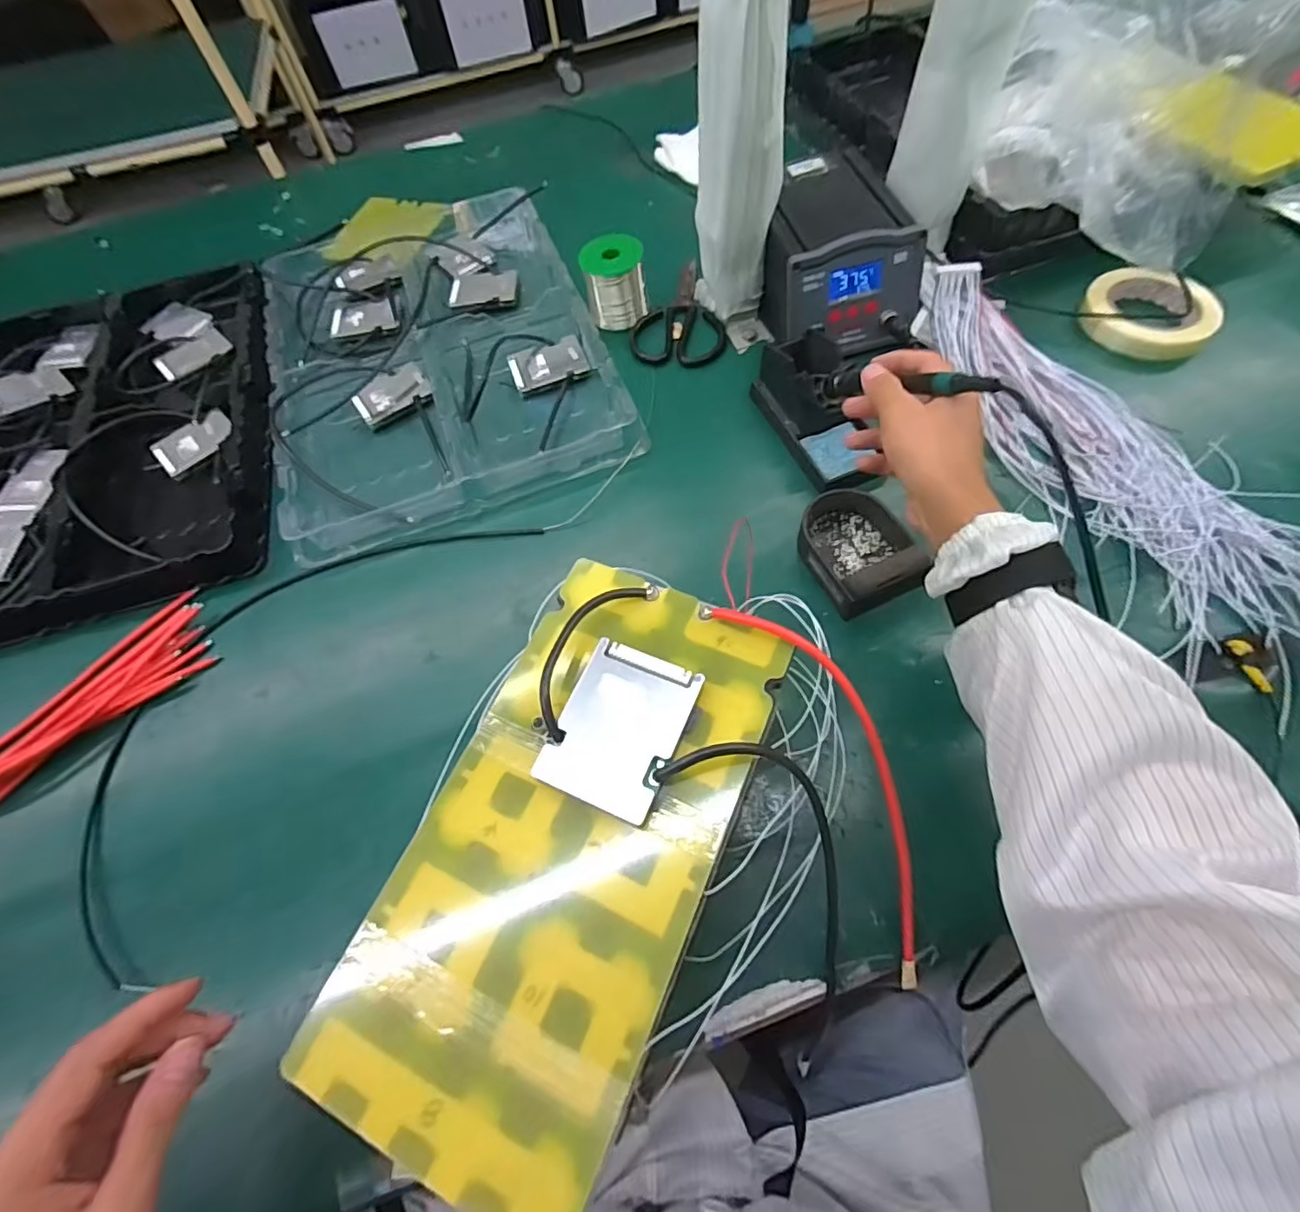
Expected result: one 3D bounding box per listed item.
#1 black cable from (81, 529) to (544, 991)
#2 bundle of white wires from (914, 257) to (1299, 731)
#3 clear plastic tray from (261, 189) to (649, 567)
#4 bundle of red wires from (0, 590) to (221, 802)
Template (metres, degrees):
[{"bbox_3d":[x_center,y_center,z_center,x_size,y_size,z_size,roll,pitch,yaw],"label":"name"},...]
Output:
[{"bbox_3d":[-0.306,0.048,0.500,0.192,0.008,0.438,30,67,20],"label":"black cable"},{"bbox_3d":[0.410,-0.143,0.502,0.185,0.026,0.482,-20,64,-6],"label":"bundle of white wires"},{"bbox_3d":[-0.241,-0.296,0.650,0.341,0.030,0.465,-19,64,-5],"label":"clear plastic tray"},{"bbox_3d":[-0.495,0.111,0.463,0.074,0.022,0.303,37,71,20],"label":"bundle of red wires"}]

